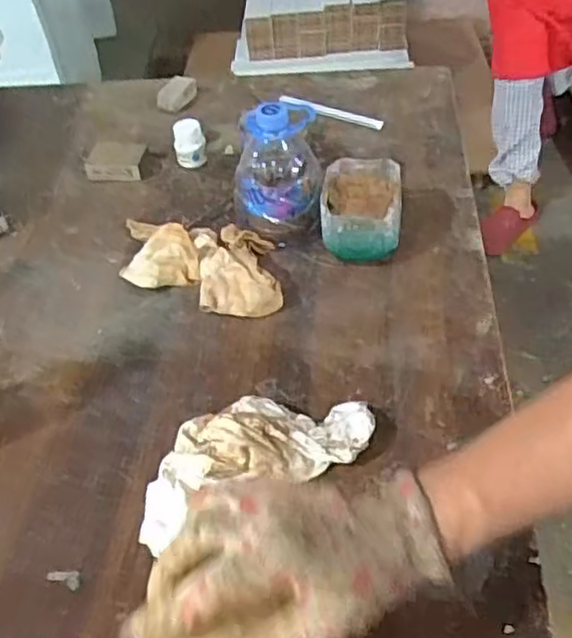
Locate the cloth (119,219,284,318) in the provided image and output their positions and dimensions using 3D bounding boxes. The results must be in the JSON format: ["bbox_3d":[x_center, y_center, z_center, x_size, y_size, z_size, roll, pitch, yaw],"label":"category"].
[{"bbox_3d":[-0.094,-0.062,0.702,0.206,0.041,0.113,10,47,16],"label":"cloth"}]

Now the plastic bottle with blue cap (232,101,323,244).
[{"bbox_3d":[-0.011,-0.155,0.712,0.089,0.135,0.091,-5,45,1],"label":"plastic bottle with blue cap"}]

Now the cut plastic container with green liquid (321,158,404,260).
[{"bbox_3d":[0.076,-0.106,0.703,0.080,0.067,0.102,1,45,6],"label":"cut plastic container with green liquid"}]

